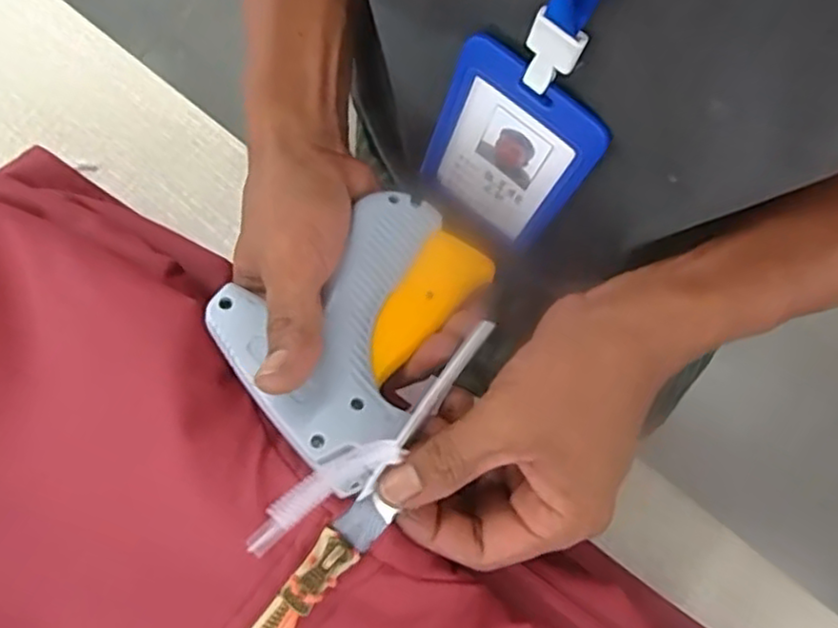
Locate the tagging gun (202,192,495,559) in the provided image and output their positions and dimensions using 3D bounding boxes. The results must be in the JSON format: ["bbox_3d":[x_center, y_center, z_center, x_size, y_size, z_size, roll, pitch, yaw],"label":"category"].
[{"bbox_3d":[-0.031,0.016,0.288,0.145,0.034,0.091,-40,78,-8],"label":"tagging gun"}]

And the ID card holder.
[{"bbox_3d":[0.037,-0.070,0.309,0.068,0.106,0.004,39,68,5],"label":"ID card holder"}]

